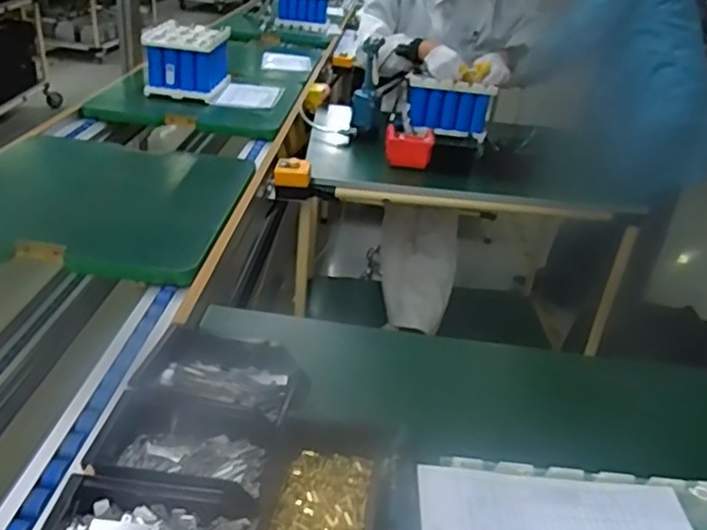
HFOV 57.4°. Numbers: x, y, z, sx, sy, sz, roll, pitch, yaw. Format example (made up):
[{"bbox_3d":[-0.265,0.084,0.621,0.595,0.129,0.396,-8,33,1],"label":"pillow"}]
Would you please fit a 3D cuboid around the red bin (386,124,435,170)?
[{"bbox_3d":[0.134,-0.283,1.557,0.111,0.076,0.087,7,29,1],"label":"red bin"}]

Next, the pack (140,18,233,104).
[{"bbox_3d":[-0.442,-0.553,1.747,0.181,0.156,0.203,10,30,5],"label":"pack"}]

